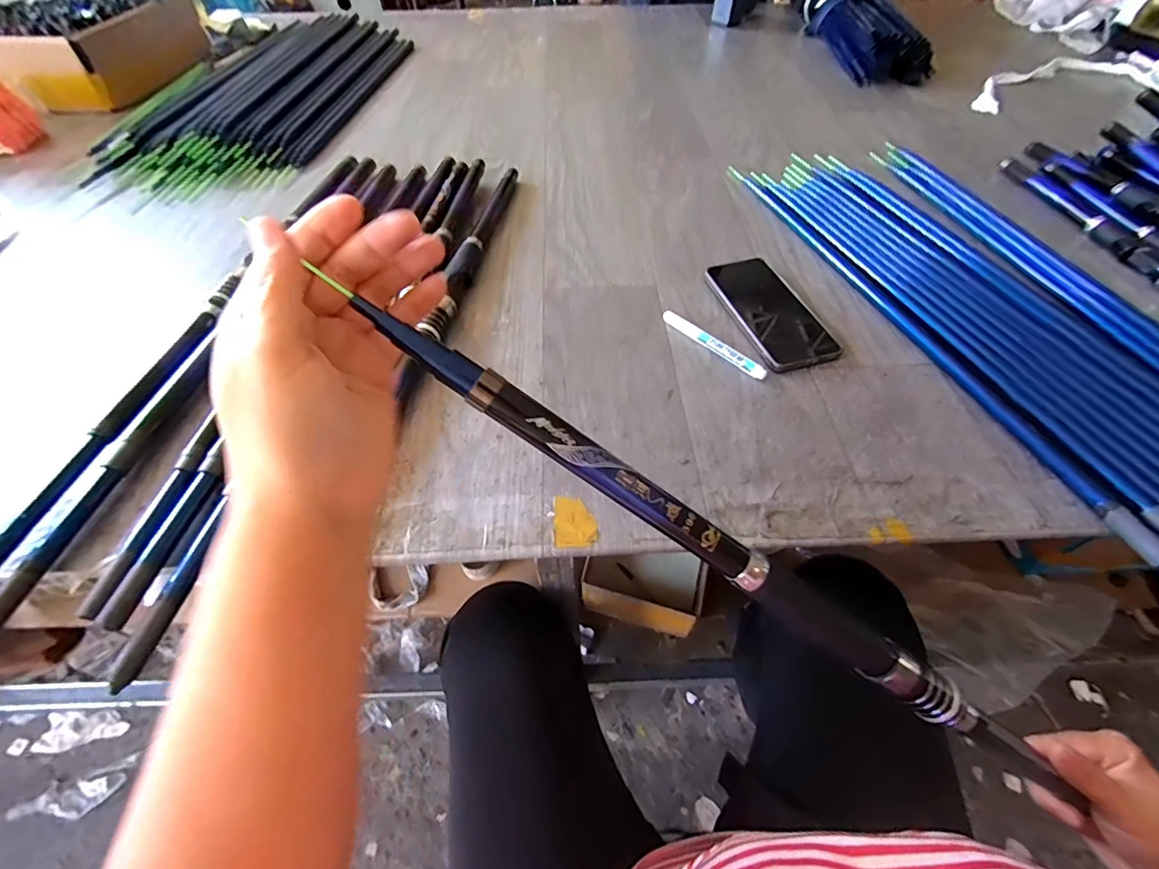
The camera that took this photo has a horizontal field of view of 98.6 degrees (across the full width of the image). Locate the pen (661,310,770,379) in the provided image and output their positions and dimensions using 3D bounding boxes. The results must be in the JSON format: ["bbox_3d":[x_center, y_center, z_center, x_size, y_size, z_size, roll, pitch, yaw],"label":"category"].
[{"bbox_3d":[0.129,-0.090,0.487,0.012,0.012,0.120,-37,59,-23],"label":"pen"}]

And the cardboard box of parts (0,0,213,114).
[{"bbox_3d":[-0.936,-0.756,0.944,0.252,0.115,0.368,5,52,5],"label":"cardboard box of parts"}]

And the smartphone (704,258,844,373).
[{"bbox_3d":[0.198,-0.132,0.520,0.083,0.016,0.164,-16,53,-9],"label":"smartphone"}]

